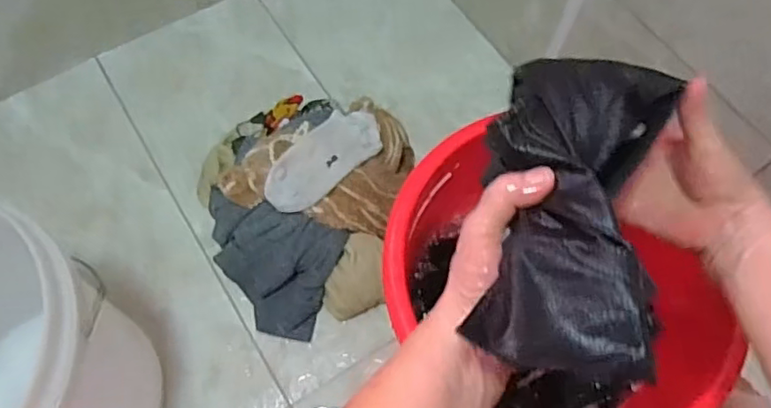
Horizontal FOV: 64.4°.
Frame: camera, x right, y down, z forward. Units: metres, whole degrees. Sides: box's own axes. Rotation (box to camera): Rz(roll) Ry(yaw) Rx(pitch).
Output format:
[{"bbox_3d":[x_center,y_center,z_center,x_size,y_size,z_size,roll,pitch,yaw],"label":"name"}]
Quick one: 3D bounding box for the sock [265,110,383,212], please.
[{"bbox_3d":[-0.084,-0.069,0.866,0.087,0.033,0.208,39,66,14],"label":"sock"}]

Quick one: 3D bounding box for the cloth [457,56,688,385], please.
[{"bbox_3d":[0.114,-0.006,0.364,0.107,0.043,0.221,15,56,5],"label":"cloth"}]

